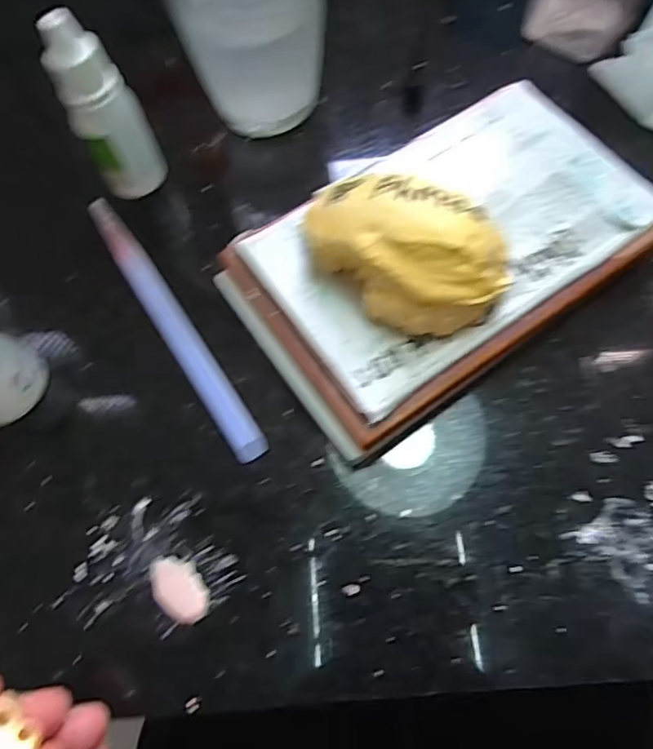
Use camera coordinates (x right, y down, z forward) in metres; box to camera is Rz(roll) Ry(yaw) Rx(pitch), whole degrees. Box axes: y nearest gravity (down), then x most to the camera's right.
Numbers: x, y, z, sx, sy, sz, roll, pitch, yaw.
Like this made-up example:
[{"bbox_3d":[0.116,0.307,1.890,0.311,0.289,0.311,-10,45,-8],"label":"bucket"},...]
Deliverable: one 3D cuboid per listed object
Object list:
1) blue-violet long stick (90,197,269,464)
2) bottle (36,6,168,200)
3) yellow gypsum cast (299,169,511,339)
[{"bbox_3d":[-0.065,-0.024,0.220,0.011,0.004,0.139,-33,70,-10],"label":"blue-violet long stick"},{"bbox_3d":[-0.087,-0.102,0.214,0.025,0.071,0.021,-12,68,-2],"label":"bottle"},{"bbox_3d":[0.025,-0.039,0.182,0.069,0.035,0.038,25,73,11],"label":"yellow gypsum cast"}]

